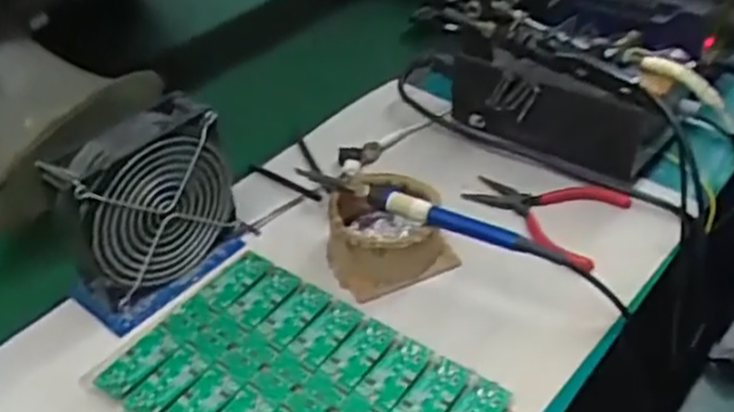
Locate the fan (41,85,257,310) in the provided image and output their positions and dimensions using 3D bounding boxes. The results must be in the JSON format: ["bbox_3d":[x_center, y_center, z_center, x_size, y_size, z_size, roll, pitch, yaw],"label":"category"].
[{"bbox_3d":[-0.157,-0.004,0.539,0.124,0.117,0.053,-33,51,-31],"label":"fan"}]

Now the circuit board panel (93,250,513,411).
[{"bbox_3d":[-0.043,0.119,0.478,0.226,0.015,0.147,26,48,28],"label":"circuit board panel"}]

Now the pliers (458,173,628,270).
[{"bbox_3d":[0.134,0.002,0.589,0.117,0.013,0.096,22,47,24],"label":"pliers"}]

